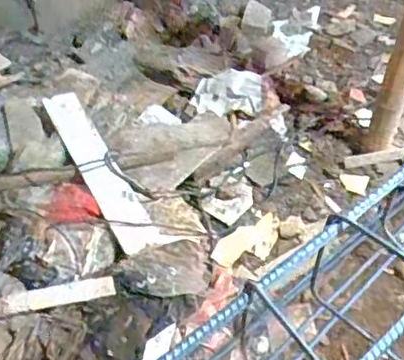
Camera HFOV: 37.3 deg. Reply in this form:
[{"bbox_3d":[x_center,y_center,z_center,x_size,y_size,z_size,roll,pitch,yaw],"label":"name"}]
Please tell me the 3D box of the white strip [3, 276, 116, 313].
[{"bbox_3d":[-0.326,0.263,1.382,0.245,0.009,0.048,-8,60,-16],"label":"white strip"}]

